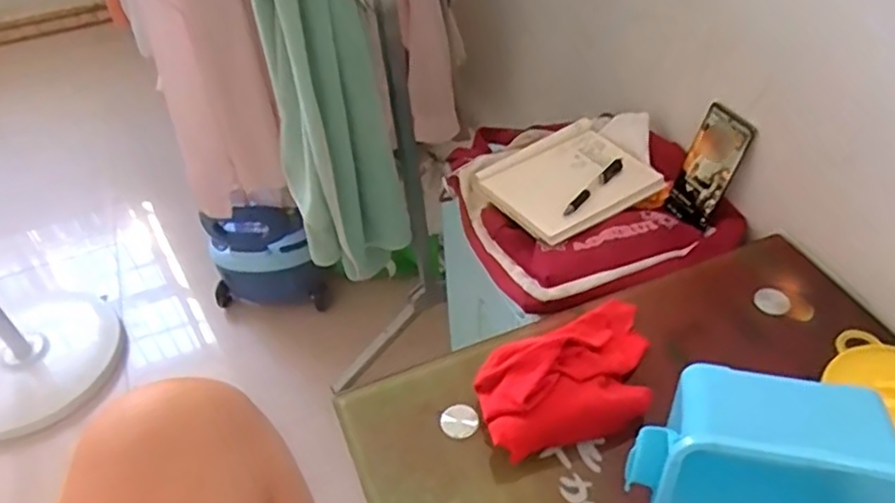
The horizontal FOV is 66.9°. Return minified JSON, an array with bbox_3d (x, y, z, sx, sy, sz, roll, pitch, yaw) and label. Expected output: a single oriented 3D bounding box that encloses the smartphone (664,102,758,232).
[{"bbox_3d":[0.323,-0.102,0.842,0.017,0.152,0.067,-18,46,-32],"label":"smartphone"}]

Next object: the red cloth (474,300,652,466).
[{"bbox_3d":[0.123,0.113,0.624,0.210,0.068,0.116,-29,49,-23],"label":"red cloth"}]

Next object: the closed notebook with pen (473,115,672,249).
[{"bbox_3d":[0.158,-0.100,0.895,0.194,0.016,0.171,-27,49,-21],"label":"closed notebook with pen"}]

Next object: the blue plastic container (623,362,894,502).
[{"bbox_3d":[0.242,0.164,0.526,0.187,0.117,0.103,7,46,12],"label":"blue plastic container"}]

